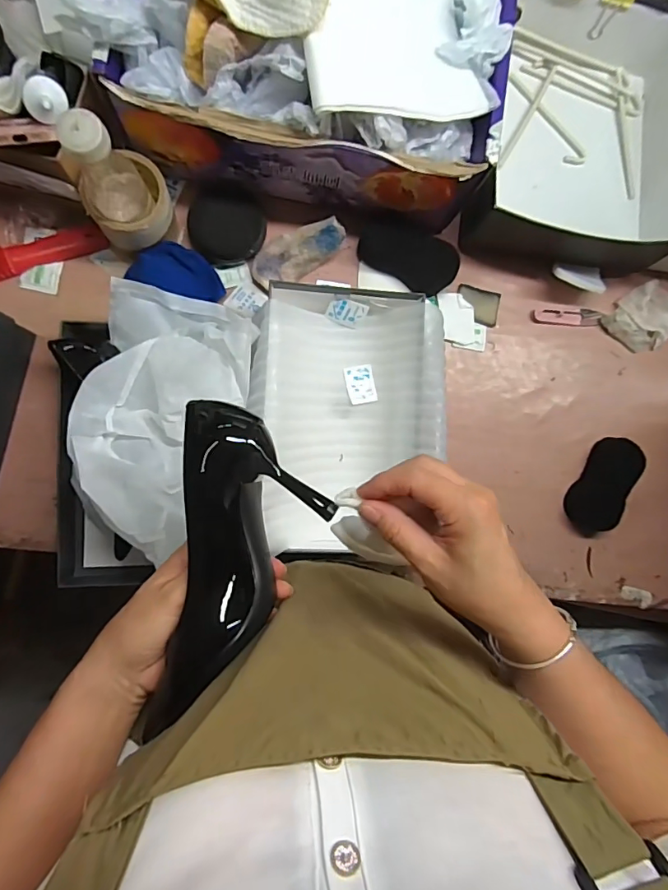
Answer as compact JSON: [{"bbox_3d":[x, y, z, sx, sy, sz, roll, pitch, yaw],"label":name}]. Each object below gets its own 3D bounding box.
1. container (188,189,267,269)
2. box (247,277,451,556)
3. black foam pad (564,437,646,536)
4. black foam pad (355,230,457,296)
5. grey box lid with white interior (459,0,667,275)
[{"bbox_3d":[-0.130,-0.266,0.588,0.092,0.024,0.080,-19,91,-7],"label":"container"},{"bbox_3d":[0.012,-0.029,0.564,0.207,0.103,0.291,4,88,-7],"label":"box"},{"bbox_3d":[0.364,0.056,0.639,0.063,0.033,0.130,32,85,-5],"label":"black foam pad"},{"bbox_3d":[0.096,-0.243,0.615,0.125,0.010,0.066,27,116,0],"label":"black foam pad"},{"bbox_3d":[0.317,-0.403,0.621,0.264,0.103,0.332,8,88,-7],"label":"grey box lid with white interior"}]

